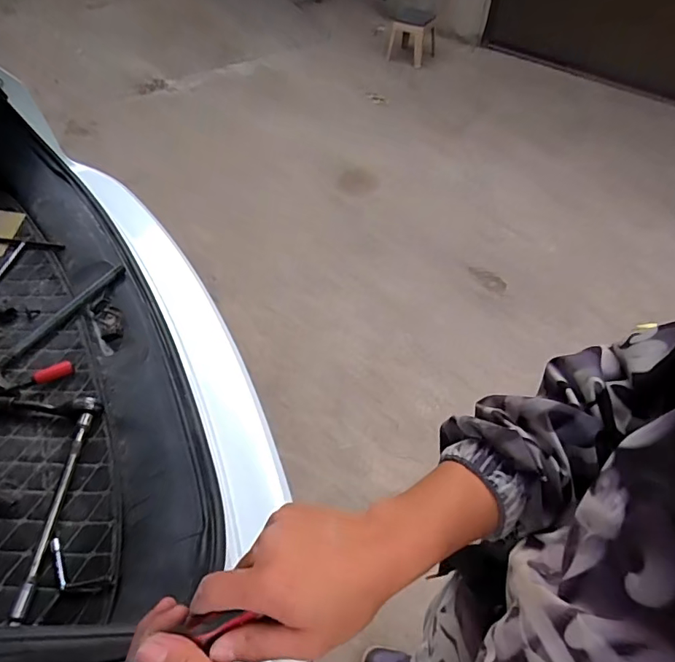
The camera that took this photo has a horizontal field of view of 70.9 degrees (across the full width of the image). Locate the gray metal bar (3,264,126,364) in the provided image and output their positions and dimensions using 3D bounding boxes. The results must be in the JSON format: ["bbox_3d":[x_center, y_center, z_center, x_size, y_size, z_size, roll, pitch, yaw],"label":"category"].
[{"bbox_3d":[-0.511,-0.036,0.903,0.017,0.024,0.271,30,57,21],"label":"gray metal bar"}]

